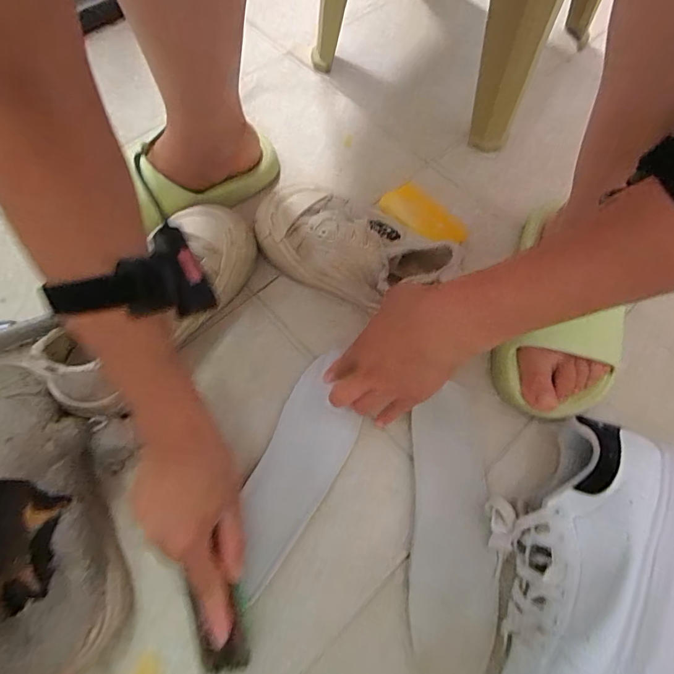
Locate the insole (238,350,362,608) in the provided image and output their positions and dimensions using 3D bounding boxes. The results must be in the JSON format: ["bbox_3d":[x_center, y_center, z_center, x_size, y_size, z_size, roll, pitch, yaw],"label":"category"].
[{"bbox_3d":[-0.034,0.121,0.380,0.076,0.010,0.216,18,67,7],"label":"insole"}]

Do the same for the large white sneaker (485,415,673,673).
[{"bbox_3d":[0.182,0.172,0.306,0.114,0.096,0.253,38,72,15],"label":"large white sneaker"}]

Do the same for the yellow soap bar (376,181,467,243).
[{"bbox_3d":[0.106,-0.146,0.492,0.106,0.012,0.061,42,73,16],"label":"yellow soap bar"}]

